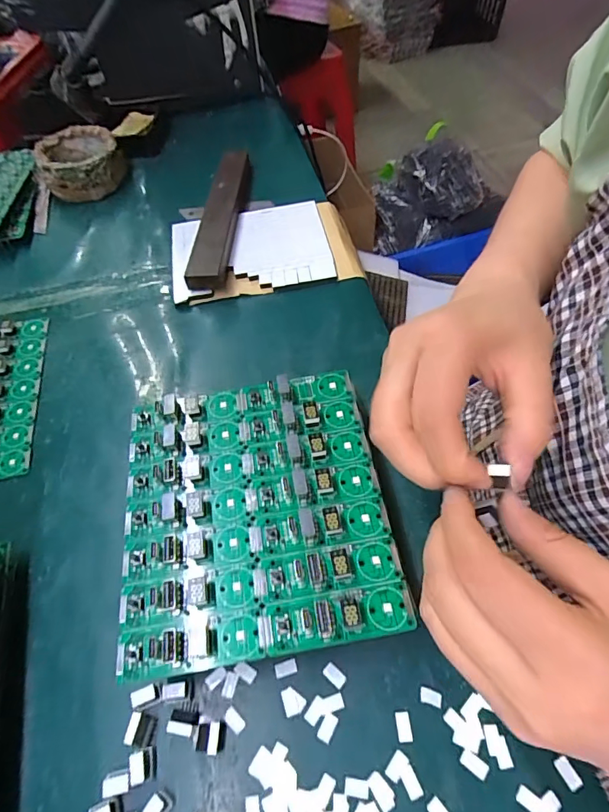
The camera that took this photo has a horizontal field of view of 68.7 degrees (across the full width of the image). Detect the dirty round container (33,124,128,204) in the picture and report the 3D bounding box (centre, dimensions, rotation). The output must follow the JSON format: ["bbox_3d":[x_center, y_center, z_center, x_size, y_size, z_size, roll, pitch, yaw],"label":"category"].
[{"bbox_3d":[-0.241,-0.263,0.486,0.084,0.046,0.077,-16,56,-7],"label":"dirty round container"}]

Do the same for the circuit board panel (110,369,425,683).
[{"bbox_3d":[-0.028,0.050,0.238,0.135,0.014,0.147,-10,56,-2],"label":"circuit board panel"}]

